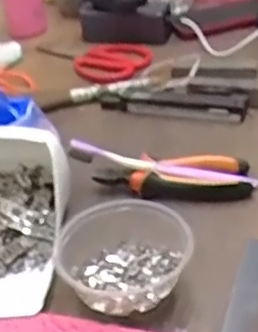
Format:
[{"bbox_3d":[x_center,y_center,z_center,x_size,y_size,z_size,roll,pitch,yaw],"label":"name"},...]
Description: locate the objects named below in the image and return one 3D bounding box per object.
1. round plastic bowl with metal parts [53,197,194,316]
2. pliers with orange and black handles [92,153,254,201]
[{"bbox_3d":[-0.004,0.074,0.504,0.101,0.050,0.093,-5,34,4],"label":"round plastic bowl with metal parts"},{"bbox_3d":[0.044,0.011,0.611,0.145,0.024,0.043,-5,34,4],"label":"pliers with orange and black handles"}]

